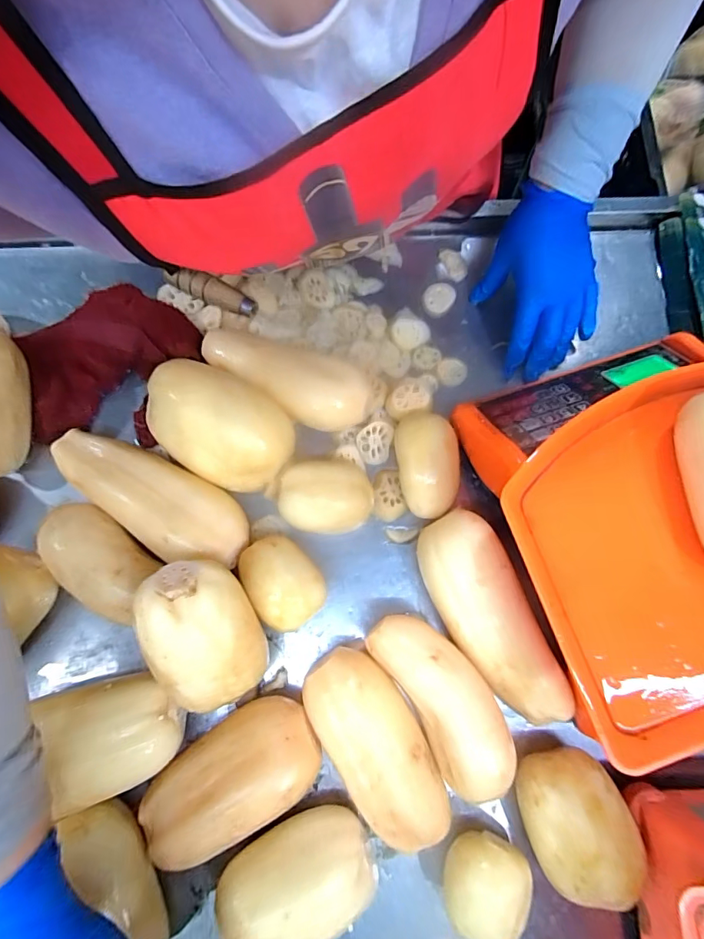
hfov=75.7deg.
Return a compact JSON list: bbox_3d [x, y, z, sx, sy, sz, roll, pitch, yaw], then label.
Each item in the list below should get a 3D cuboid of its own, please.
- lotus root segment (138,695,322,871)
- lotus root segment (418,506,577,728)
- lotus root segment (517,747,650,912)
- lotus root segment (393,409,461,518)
[{"bbox_3d":[-0.095,0.236,0.350,0.141,0.057,0.073,-29,80,-7],"label":"lotus root segment"},{"bbox_3d":[0.111,0.119,0.375,0.067,0.064,0.178,-24,79,-7],"label":"lotus root segment"},{"bbox_3d":[0.170,0.266,0.348,0.074,0.061,0.099,-19,79,-5],"label":"lotus root segment"},{"bbox_3d":[0.070,-0.005,0.407,0.057,0.044,0.095,-6,78,-3],"label":"lotus root segment"}]

